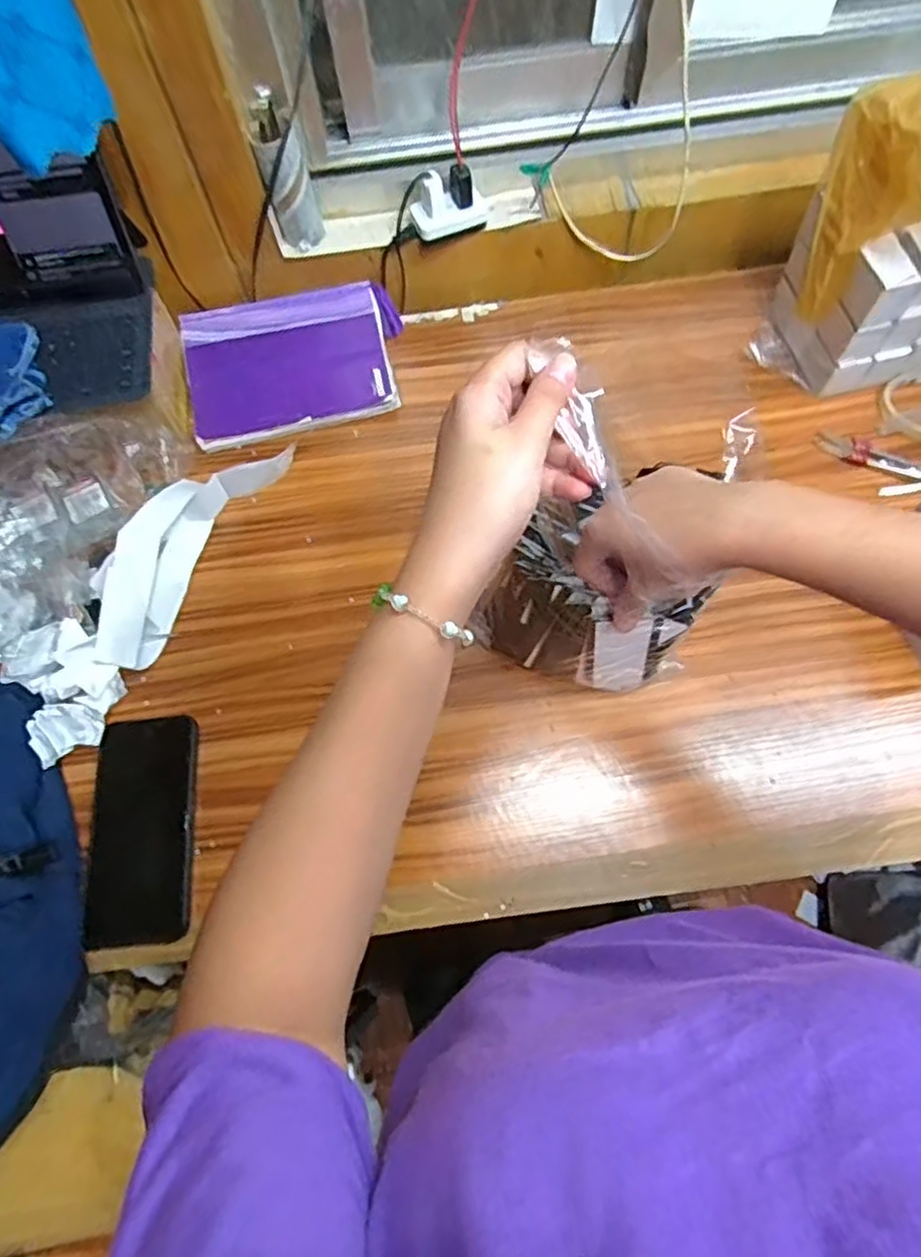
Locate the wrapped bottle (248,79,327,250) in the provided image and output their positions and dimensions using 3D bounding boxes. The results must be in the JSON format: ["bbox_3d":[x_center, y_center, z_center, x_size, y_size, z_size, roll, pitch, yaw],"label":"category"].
[{"bbox_3d":[-0.160,-0.422,0.639,0.043,0.117,0.048,-14,67,-3],"label":"wrapped bottle"}]

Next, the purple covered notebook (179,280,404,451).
[{"bbox_3d":[-0.169,-0.274,0.704,0.216,0.030,0.151,-12,67,-2],"label":"purple covered notebook"}]

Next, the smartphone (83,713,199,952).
[{"bbox_3d":[-0.251,0.156,0.542,0.076,0.012,0.170,-5,67,0],"label":"smartphone"}]

